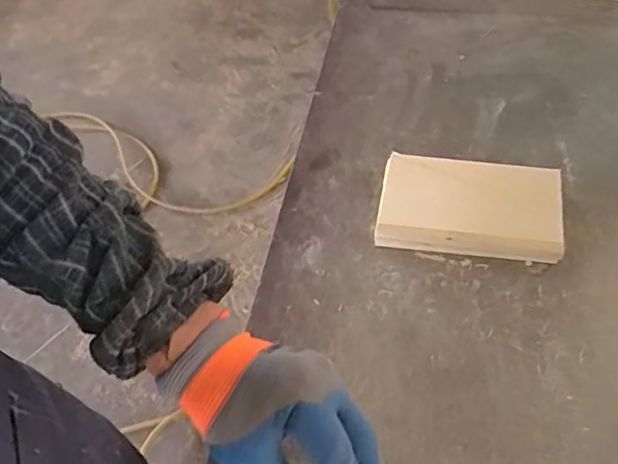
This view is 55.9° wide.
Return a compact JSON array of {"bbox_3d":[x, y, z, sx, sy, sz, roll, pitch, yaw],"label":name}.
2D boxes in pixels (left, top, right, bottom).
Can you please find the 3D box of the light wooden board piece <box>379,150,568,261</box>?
[{"bbox_3d":[0.171,-0.031,0.629,0.186,0.034,0.124,7,53,9],"label":"light wooden board piece"}]

